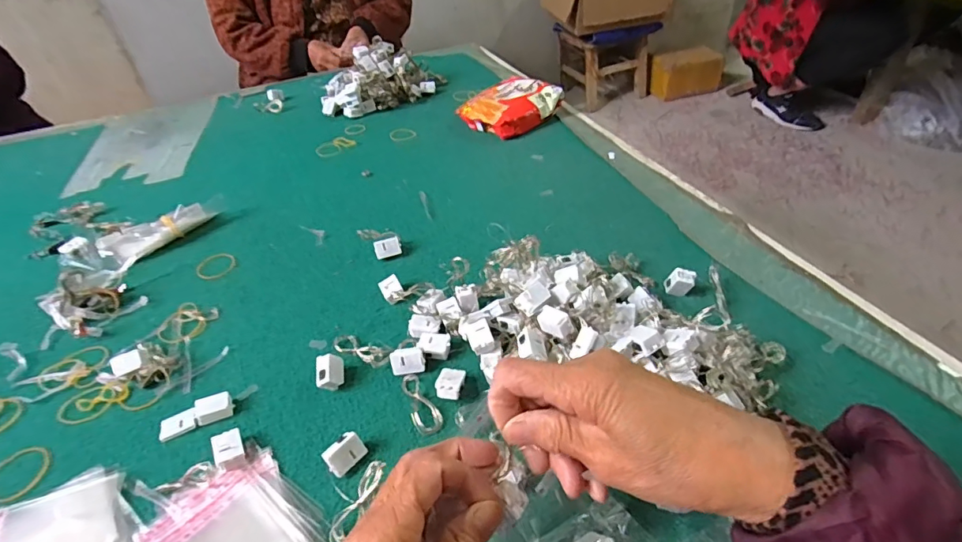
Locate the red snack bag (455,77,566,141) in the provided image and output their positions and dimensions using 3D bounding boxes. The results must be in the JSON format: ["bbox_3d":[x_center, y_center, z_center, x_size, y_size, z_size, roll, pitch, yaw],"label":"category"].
[{"bbox_3d":[0.045,-0.262,0.777,0.142,0.044,0.127,-30,47,-26],"label":"red snack bag"}]

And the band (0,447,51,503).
[{"bbox_3d":[-0.356,0.155,0.373,0.048,0.004,0.042,24,48,29],"label":"band"}]

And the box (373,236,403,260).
[{"bbox_3d":[-0.102,-0.025,0.535,0.029,0.021,0.009,-14,8,-11],"label":"box"}]

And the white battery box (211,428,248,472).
[{"bbox_3d":[-0.188,0.135,0.364,0.019,0.015,0.028,-21,44,-18],"label":"white battery box"}]

